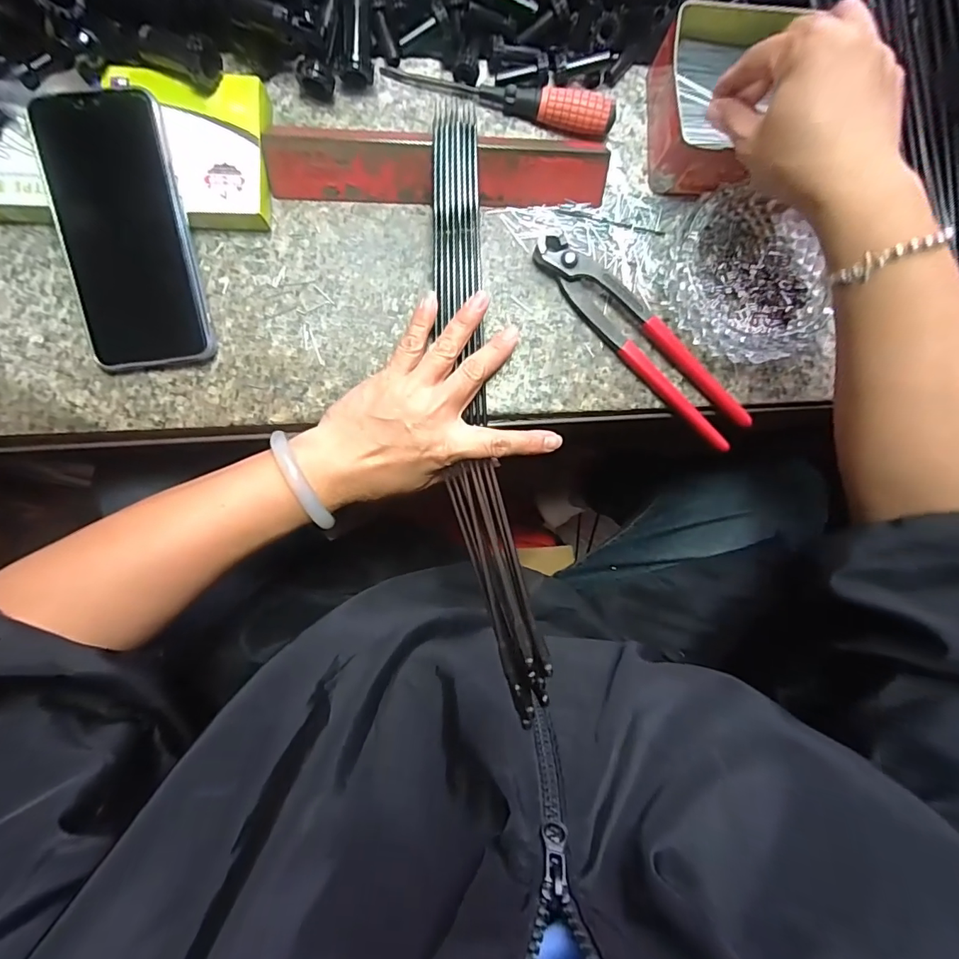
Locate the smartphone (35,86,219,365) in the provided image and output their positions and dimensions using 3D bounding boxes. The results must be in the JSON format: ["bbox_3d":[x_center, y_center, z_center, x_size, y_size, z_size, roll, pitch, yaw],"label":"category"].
[{"bbox_3d":[-0.222,-0.151,0.299,0.075,0.009,0.157,-8,100,1],"label":"smartphone"}]

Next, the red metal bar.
[{"bbox_3d":[-0.026,-0.212,0.327,0.228,0.024,0.032,0,89,-6],"label":"red metal bar"}]

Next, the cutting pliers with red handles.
[{"bbox_3d":[0.121,-0.104,0.346,0.045,0.014,0.194,-44,94,-5],"label":"cutting pliers with red handles"}]

